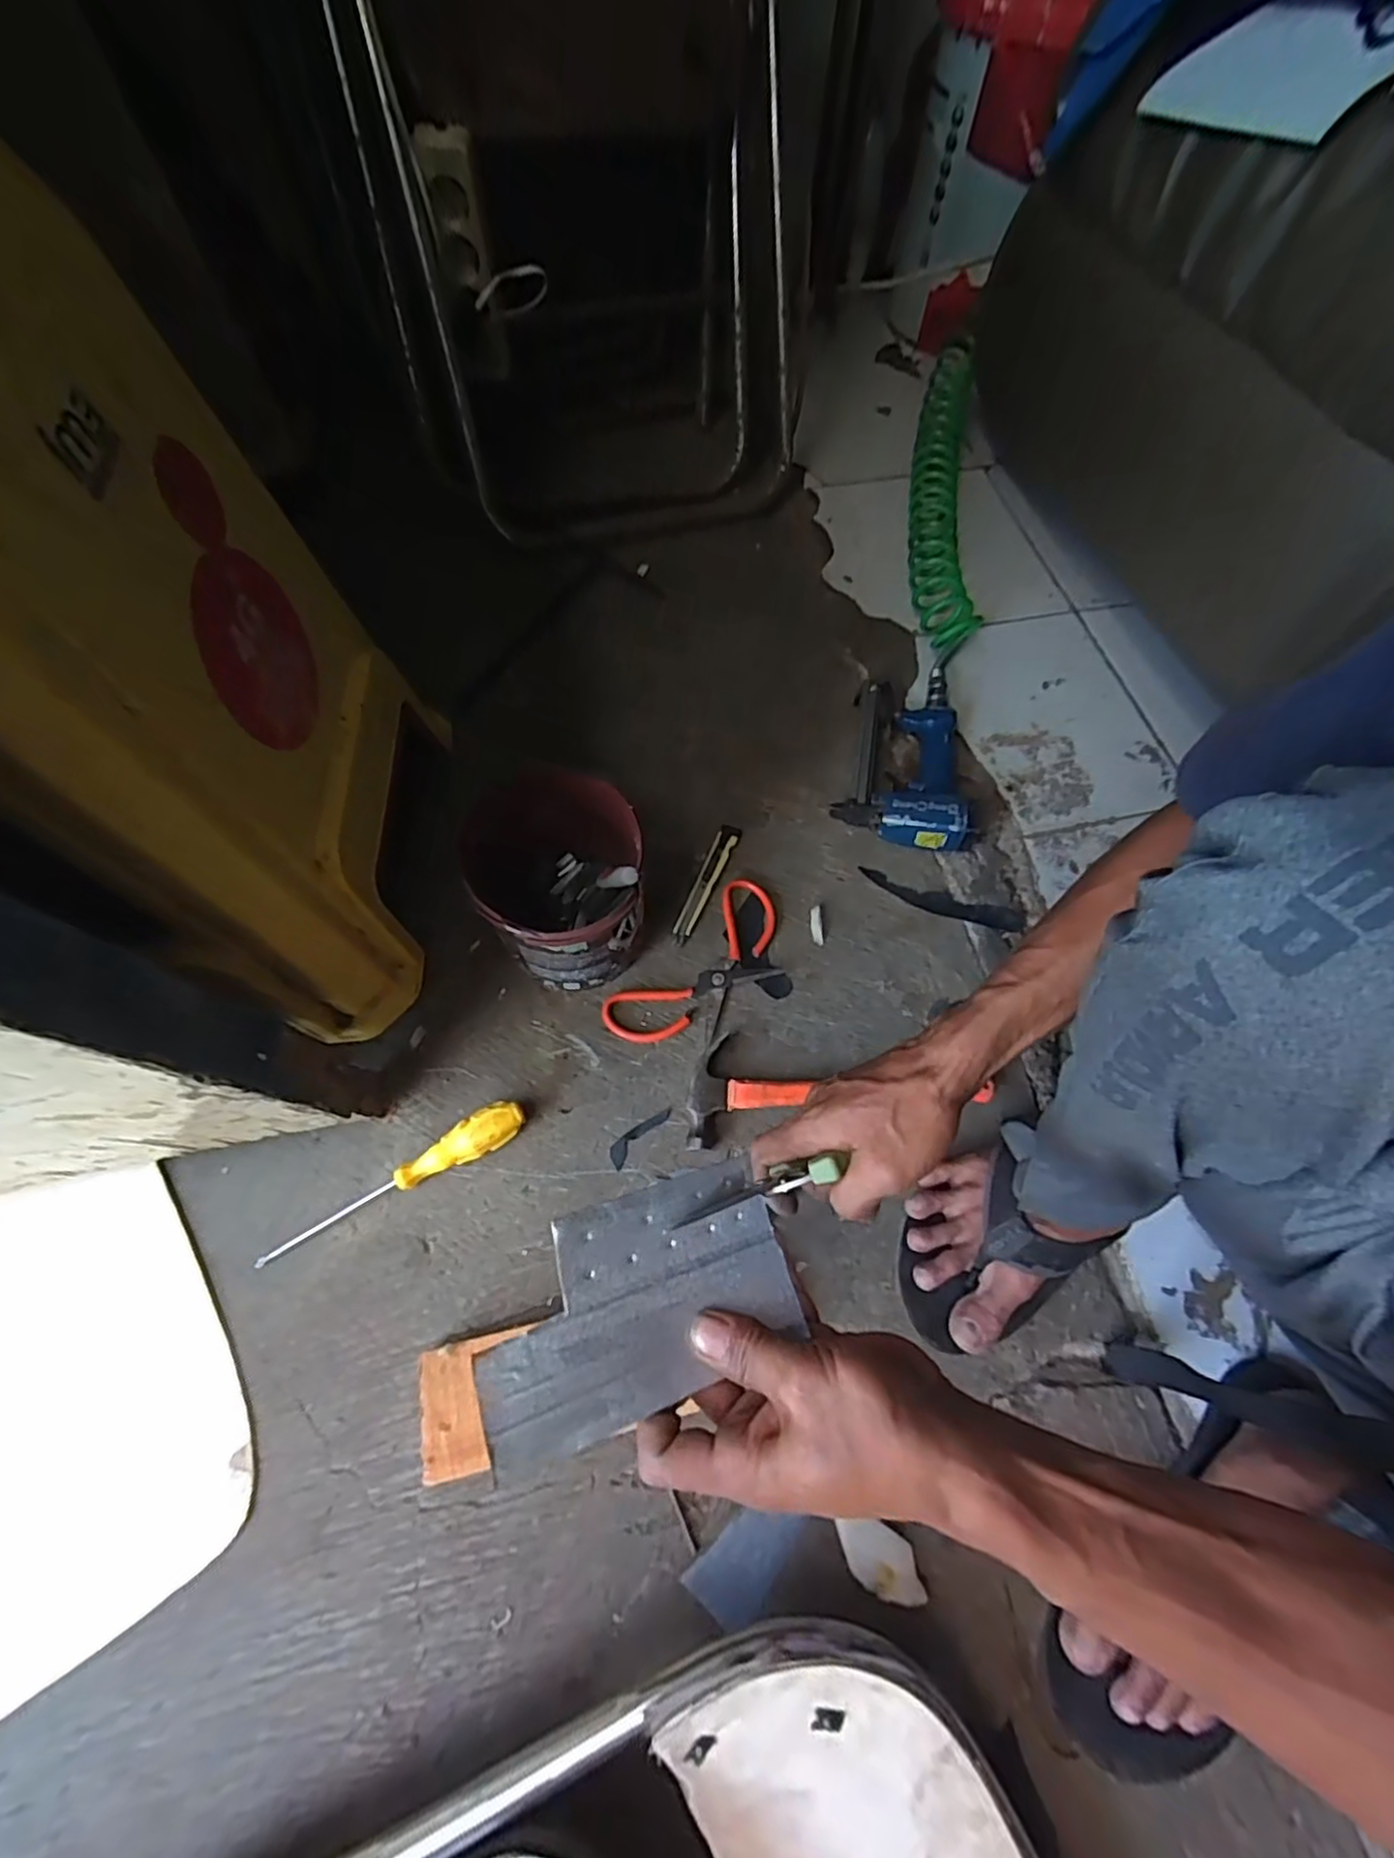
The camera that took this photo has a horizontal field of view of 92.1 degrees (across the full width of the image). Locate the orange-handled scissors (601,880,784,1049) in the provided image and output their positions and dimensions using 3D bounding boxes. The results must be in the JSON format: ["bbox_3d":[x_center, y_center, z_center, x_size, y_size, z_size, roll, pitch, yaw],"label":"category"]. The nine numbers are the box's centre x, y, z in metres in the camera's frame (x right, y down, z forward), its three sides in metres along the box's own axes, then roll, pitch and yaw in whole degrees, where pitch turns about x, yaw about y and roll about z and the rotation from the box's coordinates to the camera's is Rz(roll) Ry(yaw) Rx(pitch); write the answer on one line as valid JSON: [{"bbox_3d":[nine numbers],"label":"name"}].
[{"bbox_3d":[0.011,0.041,0.629,0.093,0.008,0.199,42,70,14],"label":"orange-handled scissors"}]

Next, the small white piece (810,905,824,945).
[{"bbox_3d":[0.117,-0.005,0.657,0.012,0.006,0.043,2,66,-2],"label":"small white piece"}]

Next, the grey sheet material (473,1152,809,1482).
[{"bbox_3d":[-0.027,0.175,0.322,0.150,0.010,0.090,-9,66,-25],"label":"grey sheet material"}]

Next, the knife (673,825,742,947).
[{"bbox_3d":[0.008,-0.047,0.669,0.021,0.012,0.141,23,67,7],"label":"knife"}]

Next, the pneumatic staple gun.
[{"bbox_3d":[0.243,-0.197,0.724,0.154,0.051,0.237,21,67,6],"label":"pneumatic staple gun"}]

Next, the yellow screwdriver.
[{"bbox_3d":[-0.239,0.207,0.537,0.219,0.028,0.032,-32,72,-16],"label":"yellow screwdriver"}]

